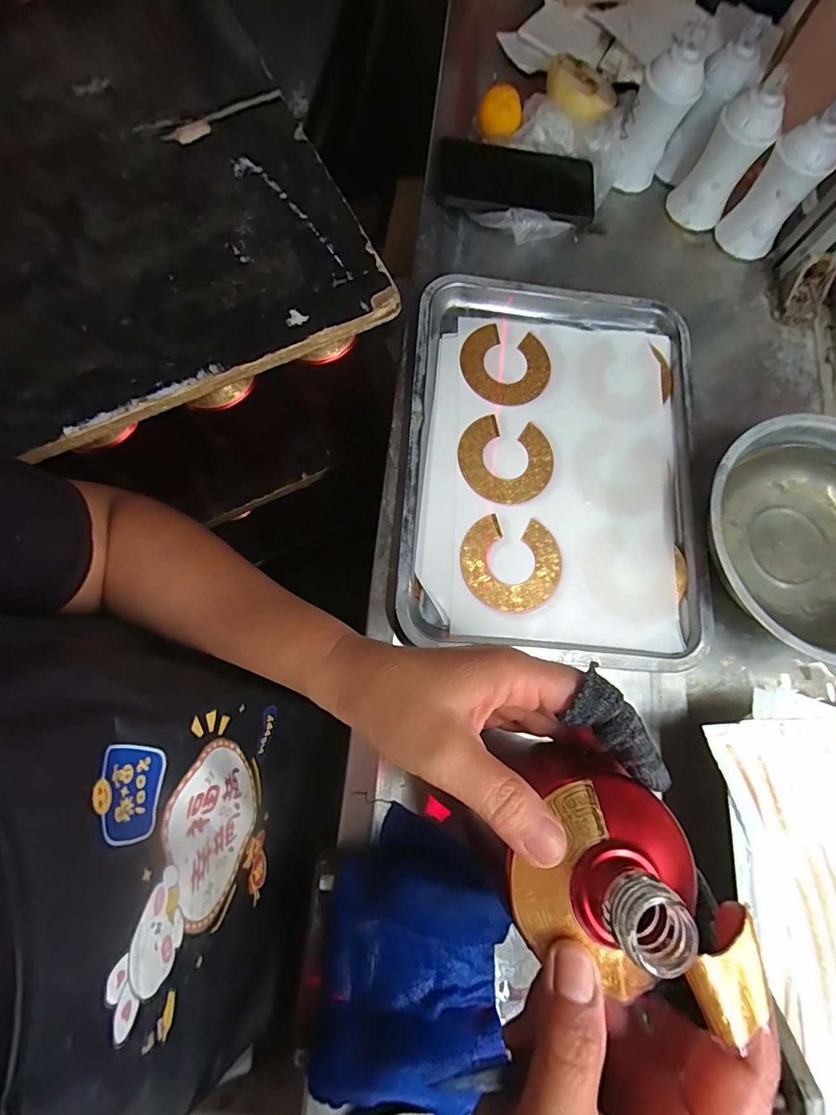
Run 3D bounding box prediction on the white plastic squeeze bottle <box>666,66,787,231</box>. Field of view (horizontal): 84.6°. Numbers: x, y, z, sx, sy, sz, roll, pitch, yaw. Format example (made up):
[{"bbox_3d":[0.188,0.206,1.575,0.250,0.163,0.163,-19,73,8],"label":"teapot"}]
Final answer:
[{"bbox_3d":[0.300,-0.389,0.451,0.055,0.109,0.056,33,78,8],"label":"white plastic squeeze bottle"}]

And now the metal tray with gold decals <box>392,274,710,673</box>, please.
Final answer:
[{"bbox_3d":[0.118,-0.085,0.401,0.254,0.038,0.334,5,76,1],"label":"metal tray with gold decals"}]

